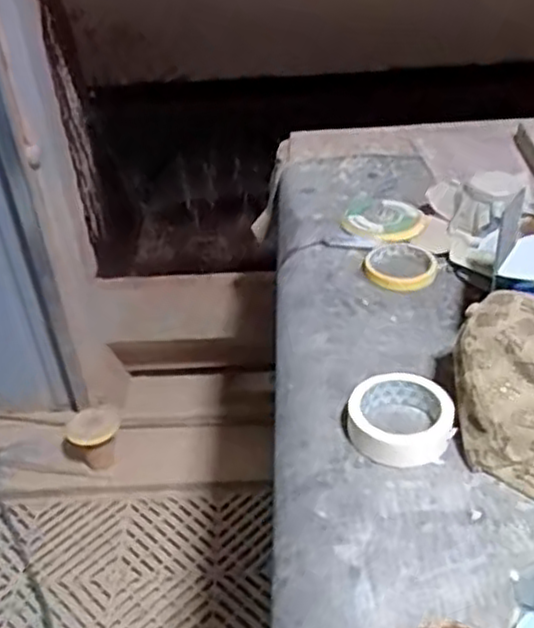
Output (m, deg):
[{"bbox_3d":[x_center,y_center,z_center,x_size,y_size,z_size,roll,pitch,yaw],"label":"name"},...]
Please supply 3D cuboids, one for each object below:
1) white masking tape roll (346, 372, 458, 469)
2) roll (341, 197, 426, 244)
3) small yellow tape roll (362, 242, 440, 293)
[{"bbox_3d":[0.129,0.102,0.717,0.098,0.032,0.095,-3,36,2],"label":"white masking tape roll"},{"bbox_3d":[0.167,-0.134,1.050,0.109,0.013,0.129,10,39,20],"label":"roll"},{"bbox_3d":[0.171,-0.063,0.953,0.093,0.016,0.095,7,37,16],"label":"small yellow tape roll"}]

